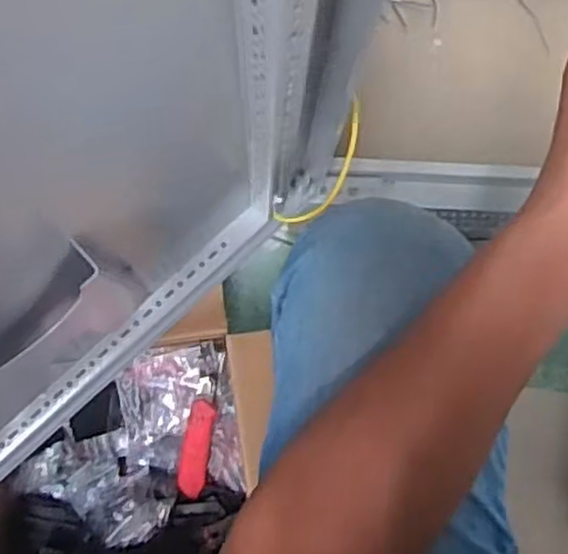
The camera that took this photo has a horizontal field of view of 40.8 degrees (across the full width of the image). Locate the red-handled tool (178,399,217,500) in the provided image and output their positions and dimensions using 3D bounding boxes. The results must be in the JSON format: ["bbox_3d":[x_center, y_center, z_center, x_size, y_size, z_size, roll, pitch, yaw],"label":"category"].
[{"bbox_3d":[-0.098,0.190,0.844,0.032,0.026,0.107,10,85,-1],"label":"red-handled tool"}]

